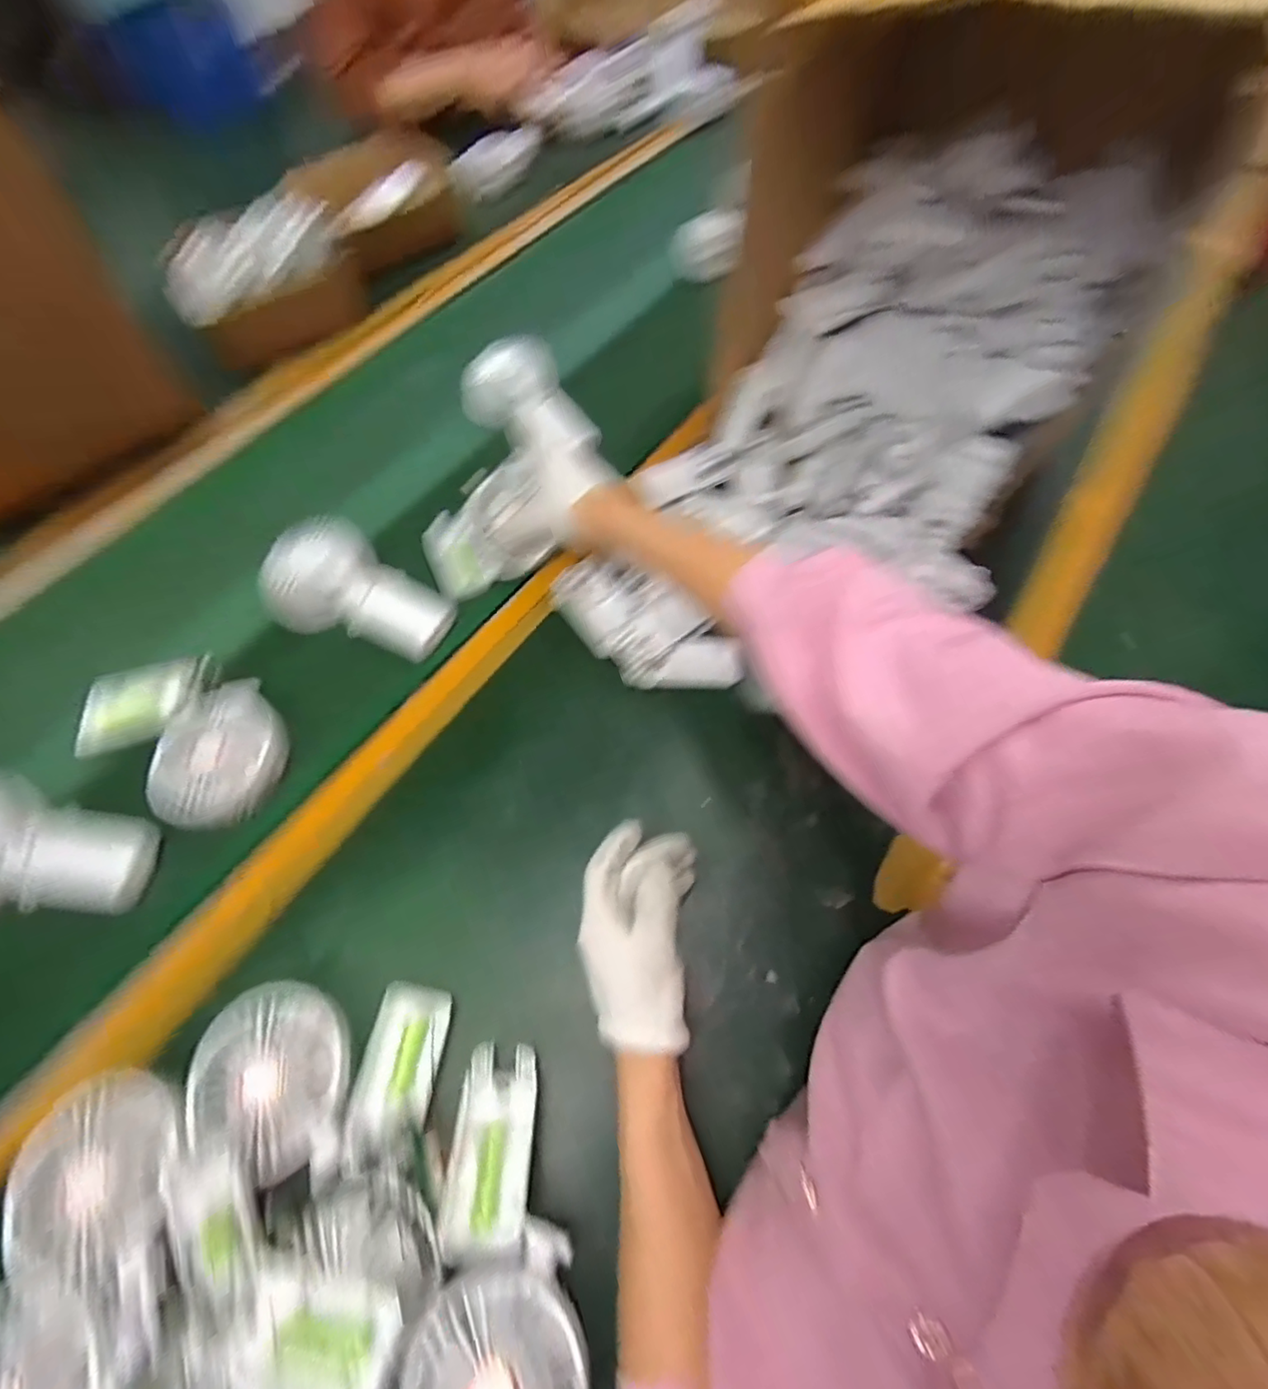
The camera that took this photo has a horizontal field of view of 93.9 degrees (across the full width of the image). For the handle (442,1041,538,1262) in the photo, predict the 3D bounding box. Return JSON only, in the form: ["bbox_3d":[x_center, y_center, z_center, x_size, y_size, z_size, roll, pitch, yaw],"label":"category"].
[{"bbox_3d":[-0.084,0.271,0.359,0.046,0.016,0.099,-2,47,3],"label":"handle"}]

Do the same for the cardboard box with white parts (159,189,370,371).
[{"bbox_3d":[-0.485,-0.540,0.777,0.203,0.094,0.160,-40,66,-17],"label":"cardboard box with white parts"}]

